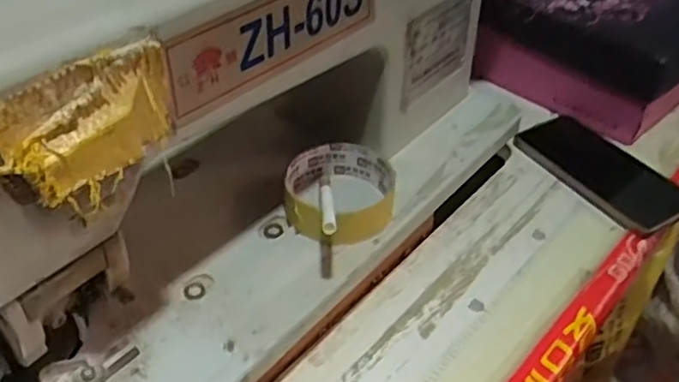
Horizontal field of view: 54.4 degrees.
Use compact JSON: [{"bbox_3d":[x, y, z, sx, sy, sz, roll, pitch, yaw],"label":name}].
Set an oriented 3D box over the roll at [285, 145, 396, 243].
[{"bbox_3d":[0.001,0.000,0.491,0.079,0.032,0.079,2,41,-2],"label":"roll"}]

